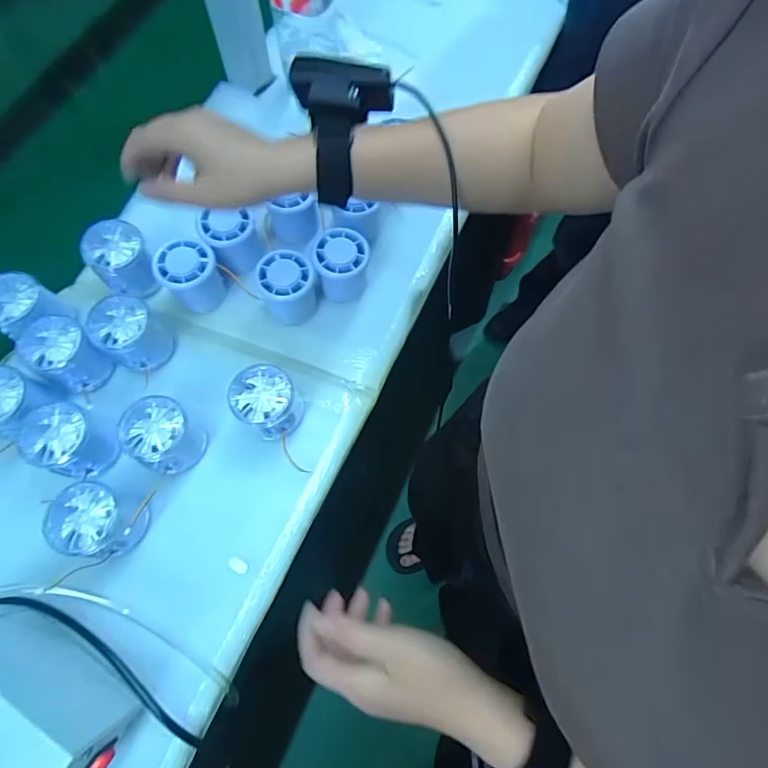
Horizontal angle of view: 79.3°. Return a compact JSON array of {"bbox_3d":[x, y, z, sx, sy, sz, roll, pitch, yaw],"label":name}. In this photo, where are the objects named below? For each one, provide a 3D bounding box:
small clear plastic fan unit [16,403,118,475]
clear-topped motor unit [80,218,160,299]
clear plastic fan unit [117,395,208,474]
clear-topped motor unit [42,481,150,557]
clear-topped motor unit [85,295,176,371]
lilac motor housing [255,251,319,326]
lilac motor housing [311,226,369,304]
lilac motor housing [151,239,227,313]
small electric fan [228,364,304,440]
[{"bbox_3d":[-0.272,0.050,0.404,0.056,0.050,0.055,22,72,6],"label":"small clear plastic fan unit"},{"bbox_3d":[-0.257,-0.122,0.461,0.055,0.052,0.060,-35,76,-12],"label":"clear-topped motor unit"},{"bbox_3d":[-0.196,0.047,0.416,0.054,0.063,0.056,-39,77,-13],"label":"clear plastic fan unit"},{"bbox_3d":[-0.236,0.114,0.384,0.059,0.049,0.055,17,72,4],"label":"clear-topped motor unit"},{"bbox_3d":[-0.239,-0.046,0.440,0.058,0.051,0.055,37,74,10],"label":"clear-topped motor unit"},{"bbox_3d":[-0.094,-0.095,0.465,0.054,0.058,0.053,1,72,-2],"label":"lilac motor housing"},{"bbox_3d":[-0.043,-0.120,0.473,0.054,0.056,0.055,-2,72,-2],"label":"lilac motor housing"},{"bbox_3d":[-0.190,-0.105,0.464,0.053,0.059,0.054,1,72,-2],"label":"lilac motor housing"},{"bbox_3d":[-0.106,0.018,0.428,0.054,0.061,0.060,-37,76,-13],"label":"small electric fan"}]

